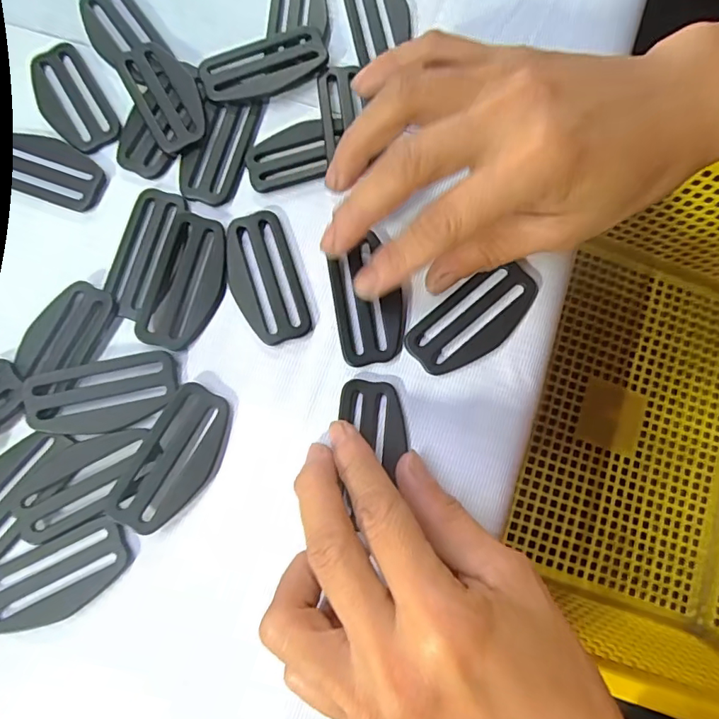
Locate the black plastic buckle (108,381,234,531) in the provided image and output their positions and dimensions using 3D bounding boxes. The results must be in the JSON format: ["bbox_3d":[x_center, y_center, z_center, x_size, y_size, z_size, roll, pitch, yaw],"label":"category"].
[{"bbox_3d":[-0.073,0.039,0.202,0.030,0.007,0.058,28,81,0],"label":"black plastic buckle"}]

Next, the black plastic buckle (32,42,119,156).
[{"bbox_3d":[-0.135,-0.122,0.237,0.028,0.004,0.059,-31,79,-4],"label":"black plastic buckle"}]

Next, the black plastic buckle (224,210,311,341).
[{"bbox_3d":[-0.041,-0.035,0.217,0.028,0.004,0.058,-19,79,-1],"label":"black plastic buckle"}]

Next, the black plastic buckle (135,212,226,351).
[{"bbox_3d":[-0.074,-0.033,0.216,0.031,0.004,0.058,12,80,5],"label":"black plastic buckle"}]

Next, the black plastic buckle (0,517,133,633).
[{"bbox_3d":[-0.118,0.085,0.196,0.059,0.004,0.029,-25,79,-2],"label":"black plastic buckle"}]

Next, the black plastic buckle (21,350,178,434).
[{"bbox_3d":[-0.105,0.015,0.205,0.058,0.006,0.028,-14,79,0],"label":"black plastic buckle"}]

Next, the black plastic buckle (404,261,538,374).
[{"bbox_3d":[0.048,-0.017,0.211,0.059,0.004,0.026,-38,80,-5],"label":"black plastic buckle"}]

